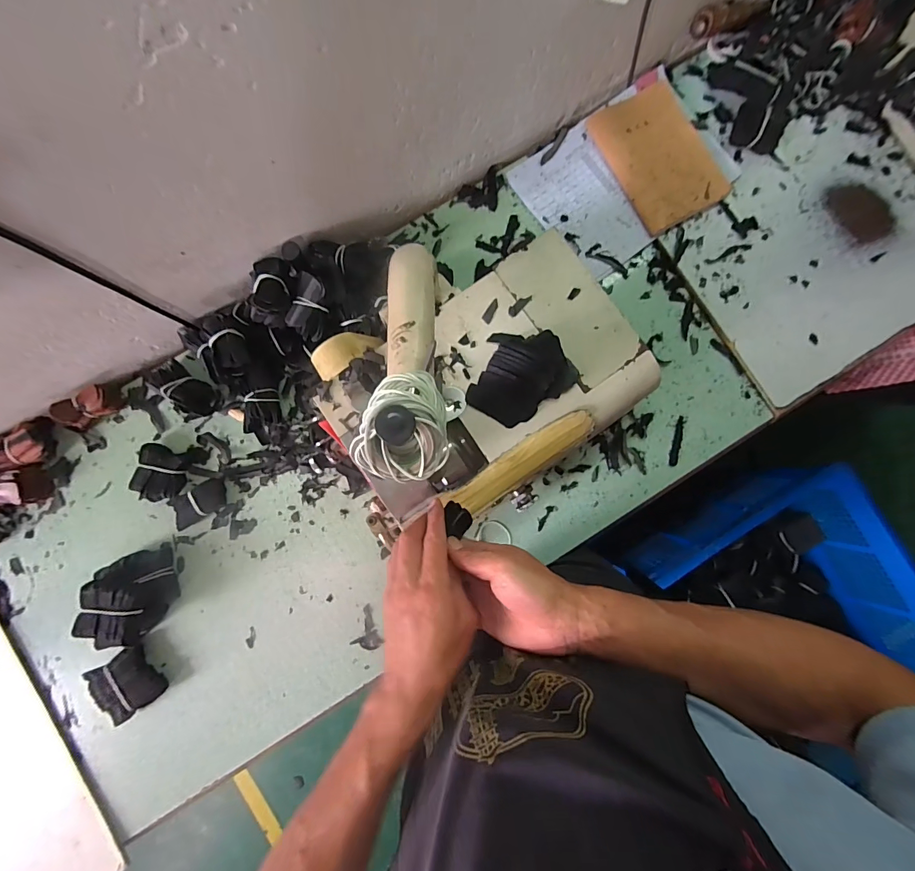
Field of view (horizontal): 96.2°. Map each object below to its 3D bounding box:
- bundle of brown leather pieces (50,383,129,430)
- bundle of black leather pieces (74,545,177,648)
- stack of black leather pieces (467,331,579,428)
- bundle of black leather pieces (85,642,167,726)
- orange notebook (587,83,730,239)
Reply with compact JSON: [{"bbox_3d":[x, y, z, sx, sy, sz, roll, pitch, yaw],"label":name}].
[{"bbox_3d":[-0.500,-0.038,0.559,0.072,0.046,0.033,-34,86,-4],"label":"bundle of brown leather pieces"},{"bbox_3d":[-0.422,0.208,0.525,0.097,0.064,0.108,-14,85,-2],"label":"bundle of black leather pieces"},{"bbox_3d":[0.072,-0.063,0.444,0.096,0.017,0.108,31,85,2],"label":"stack of black leather pieces"},{"bbox_3d":[-0.423,0.318,0.528,0.063,0.031,0.074,-37,87,-4],"label":"bundle of black leather pieces"},{"bbox_3d":[0.304,-0.418,0.613,0.146,0.012,0.202,-29,86,-4],"label":"orange notebook"}]

